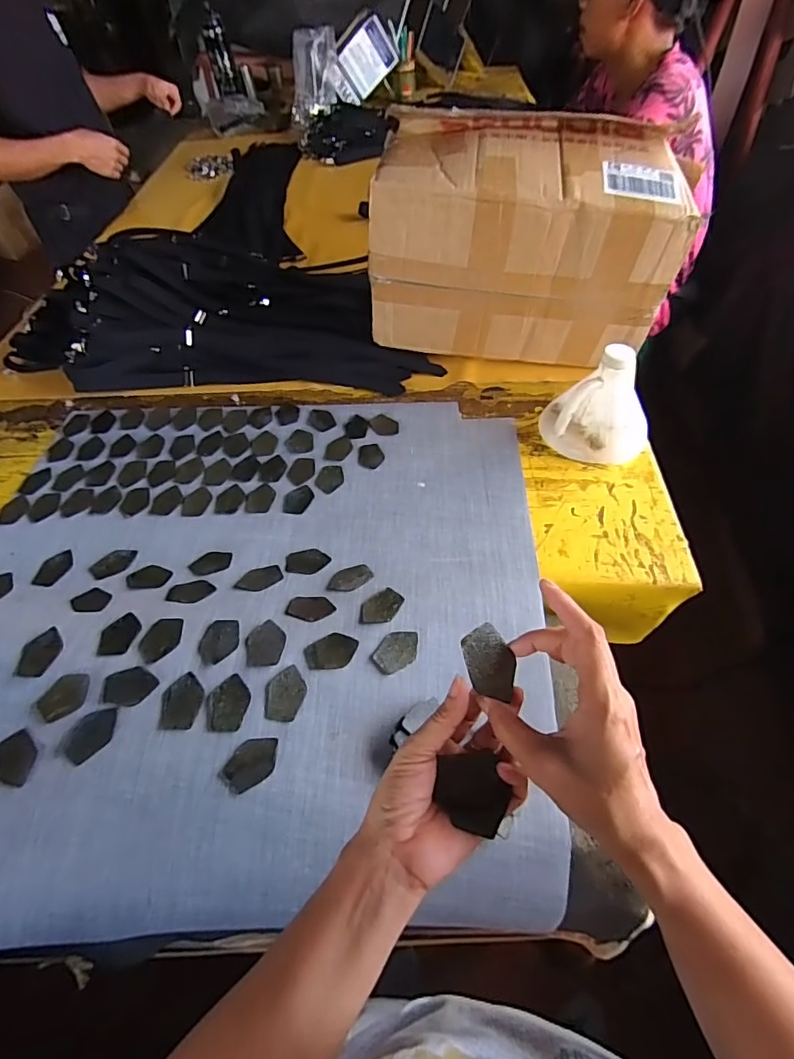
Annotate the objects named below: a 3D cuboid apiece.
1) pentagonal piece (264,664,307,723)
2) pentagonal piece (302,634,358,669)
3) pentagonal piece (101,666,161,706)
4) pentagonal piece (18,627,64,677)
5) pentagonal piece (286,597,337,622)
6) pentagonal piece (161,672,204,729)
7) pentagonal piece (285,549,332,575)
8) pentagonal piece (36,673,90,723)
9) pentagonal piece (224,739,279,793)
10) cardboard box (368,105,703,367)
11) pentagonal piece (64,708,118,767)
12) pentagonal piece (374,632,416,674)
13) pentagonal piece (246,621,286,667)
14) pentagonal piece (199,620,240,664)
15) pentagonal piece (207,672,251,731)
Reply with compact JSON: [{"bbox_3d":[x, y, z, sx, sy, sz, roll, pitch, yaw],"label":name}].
[{"bbox_3d":[-0.112,0.166,0.508,0.038,0.004,0.052,0,65,-10],"label":"pentagonal piece"},{"bbox_3d":[-0.070,0.130,0.536,0.054,0.006,0.038,-5,54,-1],"label":"pentagonal piece"},{"bbox_3d":[-0.269,0.158,0.505,0.052,0.006,0.036,6,55,7],"label":"pentagonal piece"},{"bbox_3d":[-0.374,0.128,0.527,0.036,0.006,0.051,3,54,4],"label":"pentagonal piece"},{"bbox_3d":[-0.099,0.091,0.576,0.053,0.004,0.038,5,37,6],"label":"pentagonal piece"},{"bbox_3d":[-0.212,0.170,0.497,0.037,0.006,0.051,-5,54,-1],"label":"pentagonal piece"},{"bbox_3d":[-0.113,0.041,0.635,0.054,0.006,0.038,-7,54,-3],"label":"pentagonal piece"},{"bbox_3d":[-0.333,0.167,0.504,0.040,0.004,0.050,29,67,17],"label":"pentagonal piece"},{"bbox_3d":[-0.136,0.220,0.472,0.051,0.004,0.037,-22,73,-21],"label":"pentagonal piece"},{"bbox_3d":[0.195,-0.447,0.809,0.443,0.282,0.225,5,55,6],"label":"cardboard box"},{"bbox_3d":[-0.294,0.196,0.484,0.053,0.006,0.037,-37,61,-22],"label":"pentagonal piece"},{"bbox_3d":[0.001,0.131,0.542,0.036,0.008,0.053,27,60,20],"label":"pentagonal piece"},{"bbox_3d":[-0.140,0.122,0.536,0.039,0.006,0.052,-5,54,-1],"label":"pentagonal piece"},{"bbox_3d":[-0.189,0.119,0.538,0.037,0.010,0.052,-4,54,0],"label":"pentagonal piece"},{"bbox_3d":[-0.167,0.173,0.499,0.039,0.008,0.052,-5,54,-1],"label":"pentagonal piece"}]

